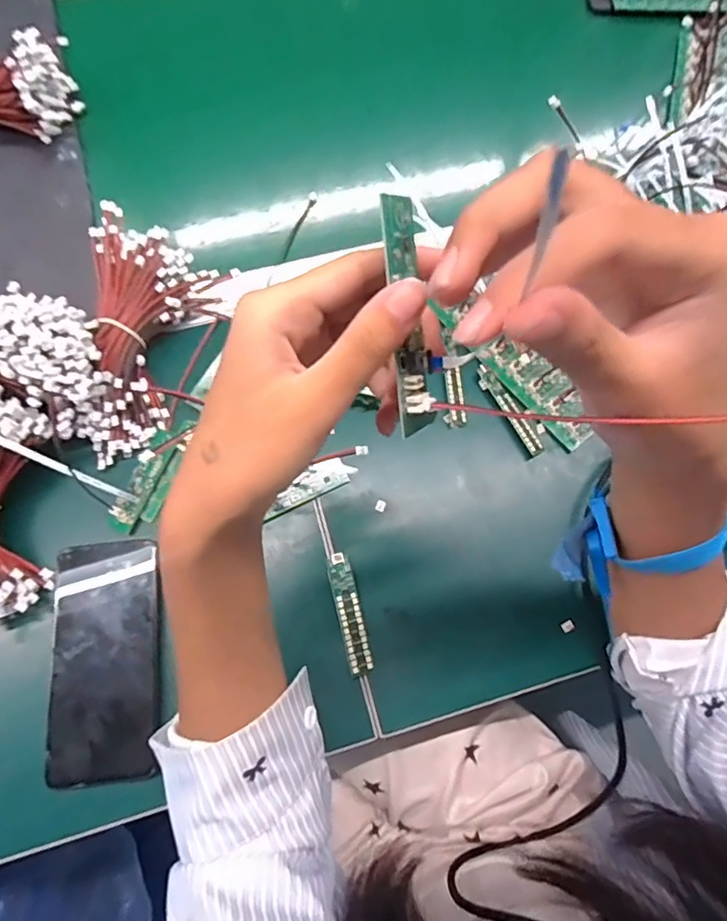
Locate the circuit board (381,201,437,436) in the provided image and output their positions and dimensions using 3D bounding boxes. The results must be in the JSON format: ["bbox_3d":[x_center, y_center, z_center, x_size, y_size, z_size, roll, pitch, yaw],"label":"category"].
[{"bbox_3d":[0.016,-0.049,0.188,0.013,0.006,0.081,-10,106,-5],"label":"circuit board"}]

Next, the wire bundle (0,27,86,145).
[{"bbox_3d":[-0.356,-0.340,0.490,0.161,0.058,0.078,-12,72,-5],"label":"wire bundle"}]

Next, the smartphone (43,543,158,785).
[{"bbox_3d":[-0.180,0.136,0.367,0.071,0.009,0.157,-5,71,-3],"label":"smartphone"}]

